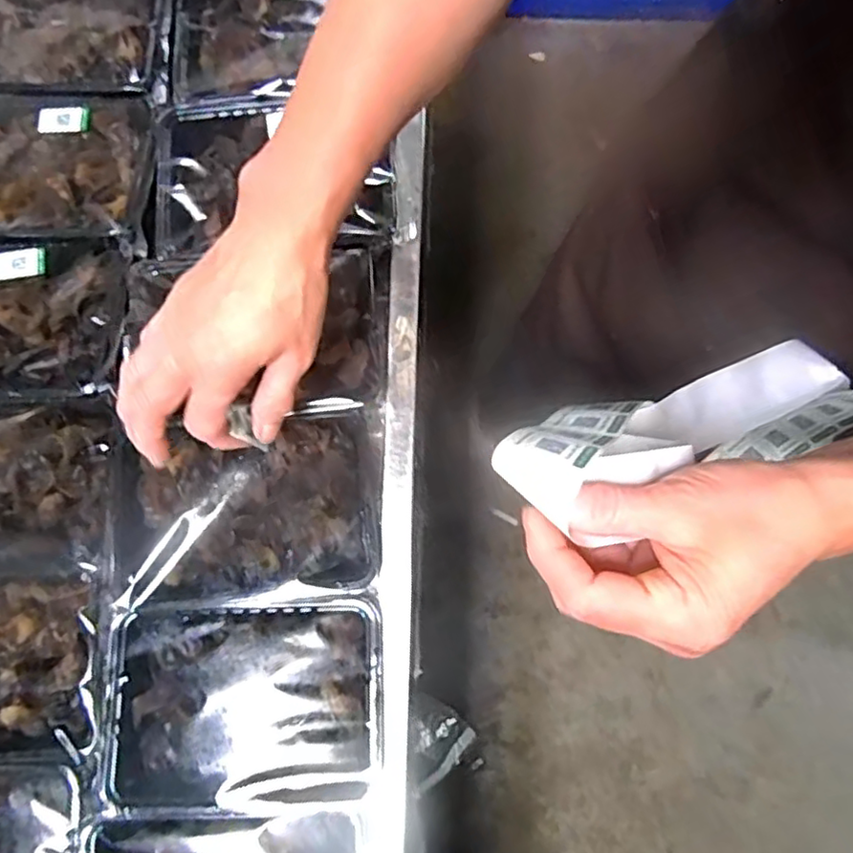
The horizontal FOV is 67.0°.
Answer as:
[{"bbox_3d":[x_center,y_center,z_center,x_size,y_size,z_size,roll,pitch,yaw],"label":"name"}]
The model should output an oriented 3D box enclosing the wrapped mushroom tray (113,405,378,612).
[{"bbox_3d":[-0.119,0.055,0.430,0.171,0.037,0.116,-5,78,0],"label":"wrapped mushroom tray"}]

